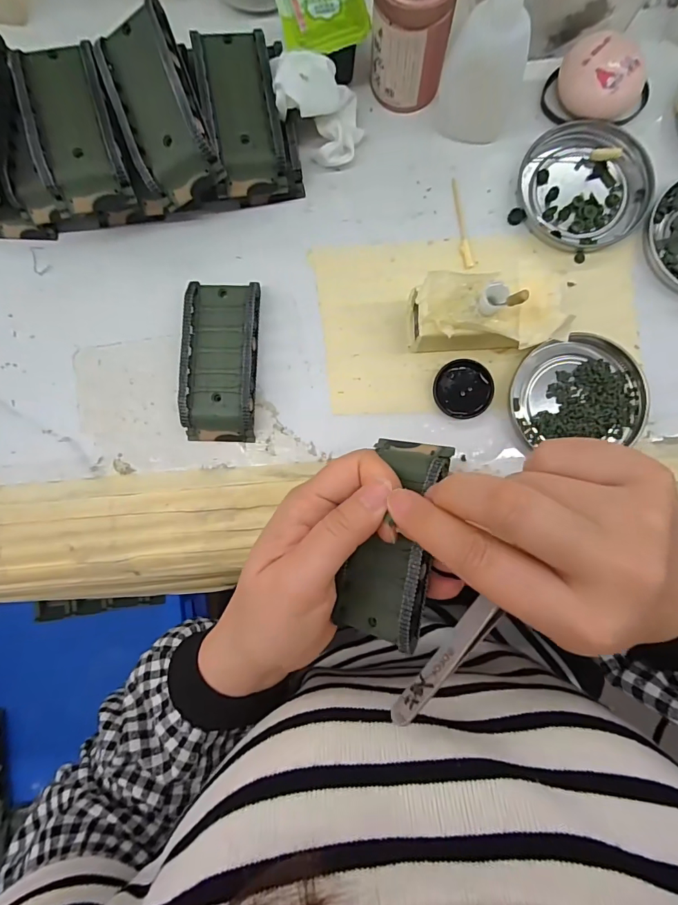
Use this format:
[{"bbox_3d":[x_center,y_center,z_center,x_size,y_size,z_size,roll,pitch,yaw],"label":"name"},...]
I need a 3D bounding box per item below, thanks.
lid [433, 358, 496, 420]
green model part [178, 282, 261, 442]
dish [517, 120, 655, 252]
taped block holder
[{"bbox_3d":[0.077,-0.039,0.266,0.035,0.006,0.035,0,88,3],"label":"lid"},{"bbox_3d":[-0.073,-0.056,0.267,0.043,0.019,0.096,1,88,3],"label":"green model part"},{"bbox_3d":[0.153,-0.166,0.269,0.075,0.007,0.074,-10,87,2],"label":"dish"},{"bbox_3d":[0.083,-0.078,0.252,0.086,0.041,0.043,0,88,3],"label":"taped block holder"}]

